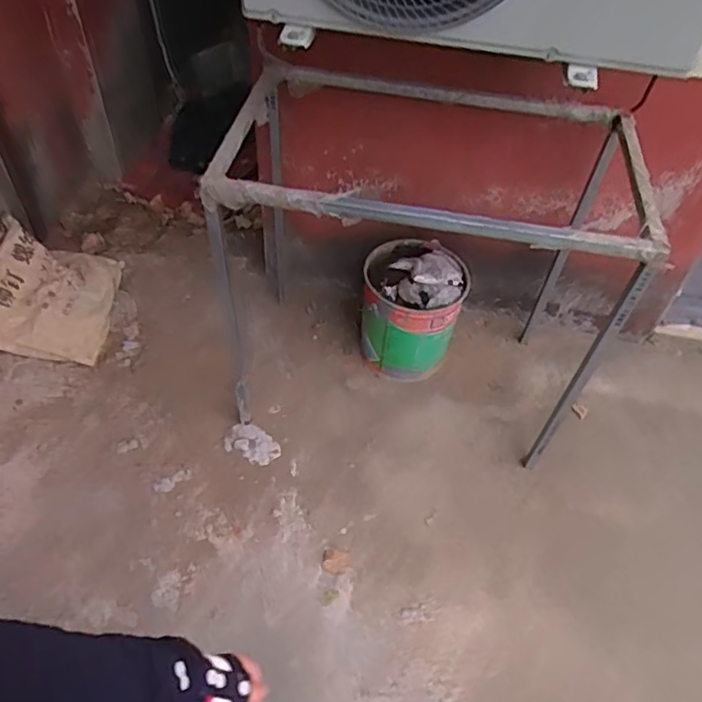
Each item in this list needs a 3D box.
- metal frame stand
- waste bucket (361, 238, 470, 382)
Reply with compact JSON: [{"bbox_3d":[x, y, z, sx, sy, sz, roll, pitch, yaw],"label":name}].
[{"bbox_3d":[0.139,-0.280,1.630,0.998,0.782,0.766,9,49,6],"label":"metal frame stand"},{"bbox_3d":[0.188,-0.125,1.860,0.289,0.328,0.317,2,48,-3],"label":"waste bucket"}]

